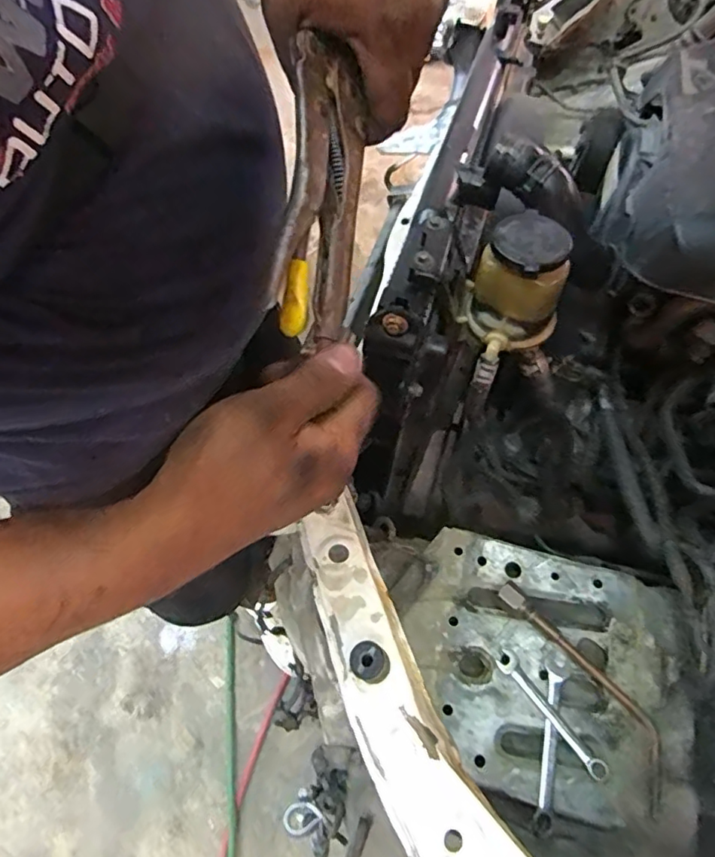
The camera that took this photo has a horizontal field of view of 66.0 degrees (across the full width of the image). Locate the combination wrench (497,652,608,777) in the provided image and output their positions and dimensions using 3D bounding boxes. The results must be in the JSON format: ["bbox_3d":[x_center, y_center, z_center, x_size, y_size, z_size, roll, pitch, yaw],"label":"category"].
[{"bbox_3d":[0.177,0.261,0.505,0.018,0.011,0.124,-34,64,-16],"label":"combination wrench"}]

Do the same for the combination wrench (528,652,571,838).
[{"bbox_3d":[0.173,0.279,0.496,0.022,0.004,0.147,15,61,12],"label":"combination wrench"}]

